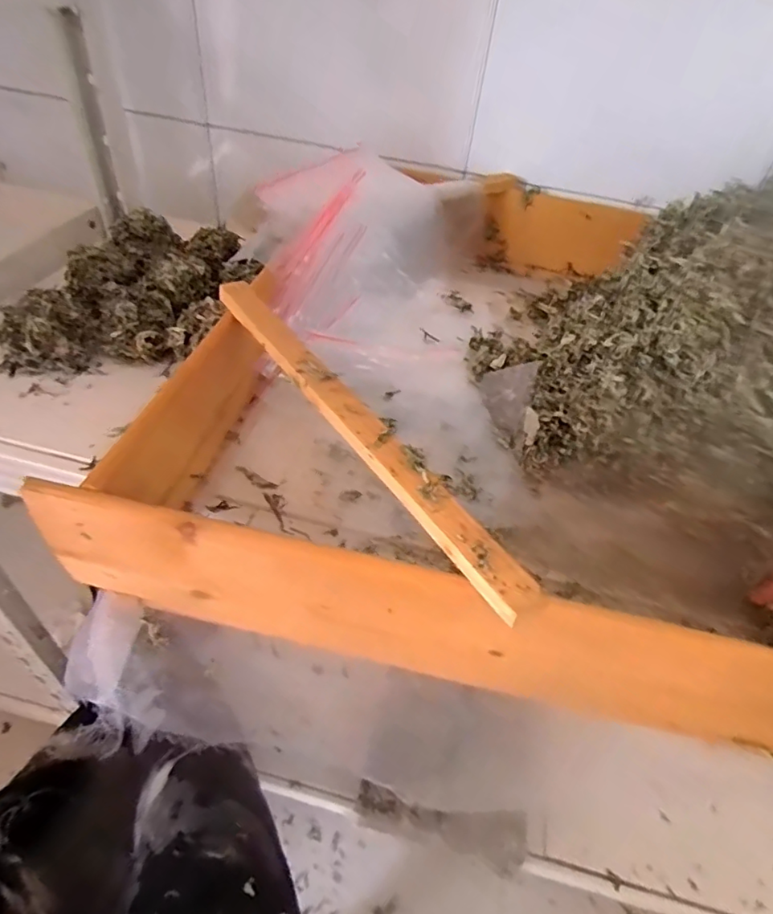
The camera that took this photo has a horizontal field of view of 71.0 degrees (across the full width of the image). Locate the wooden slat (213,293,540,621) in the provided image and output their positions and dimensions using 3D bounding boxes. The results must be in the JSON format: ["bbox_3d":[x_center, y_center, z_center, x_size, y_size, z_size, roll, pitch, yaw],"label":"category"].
[{"bbox_3d":[-0.022,-0.027,0.287,0.021,0.013,0.273,-24,53,-27],"label":"wooden slat"}]

